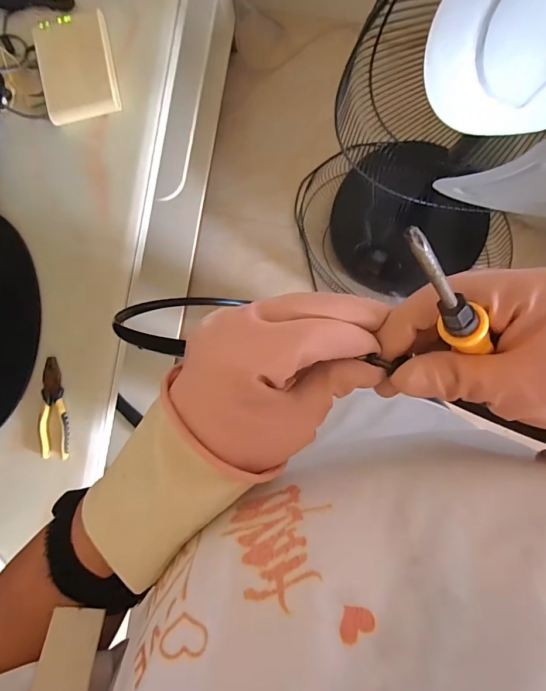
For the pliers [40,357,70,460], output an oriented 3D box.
[{"bbox_3d":[-0.422,0.124,0.765,0.056,0.020,0.197,2,92,5],"label":"pliers"}]

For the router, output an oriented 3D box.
[{"bbox_3d":[-0.359,-0.511,0.716,0.128,0.033,0.179,-11,91,6],"label":"router"}]

